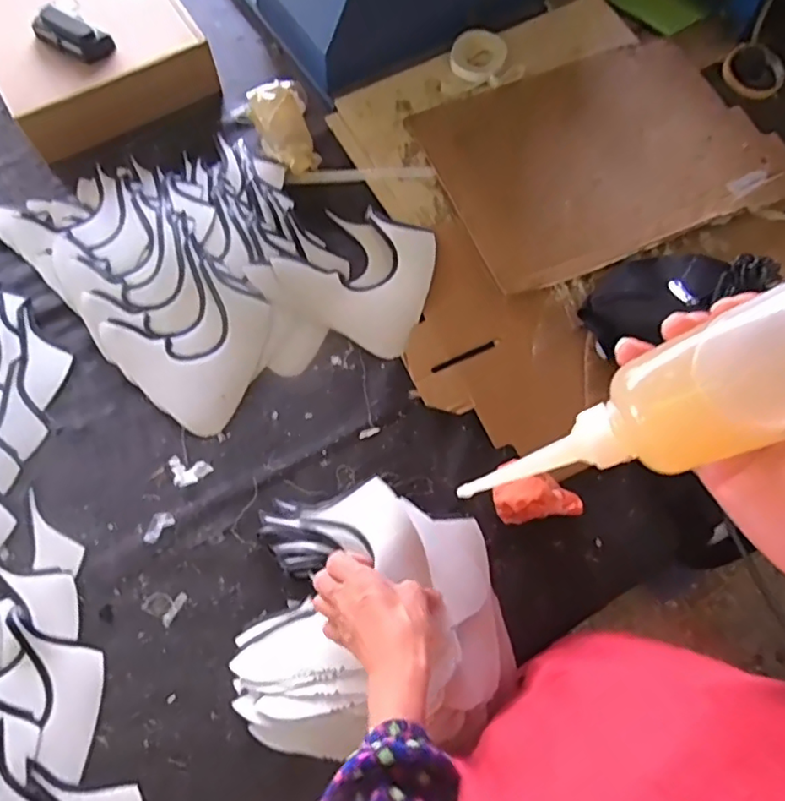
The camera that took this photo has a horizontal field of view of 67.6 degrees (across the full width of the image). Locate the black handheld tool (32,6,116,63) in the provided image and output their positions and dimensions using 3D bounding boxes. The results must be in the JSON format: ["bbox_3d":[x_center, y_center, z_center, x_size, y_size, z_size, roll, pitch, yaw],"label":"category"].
[{"bbox_3d":[-0.421,-0.482,0.771,0.113,0.025,0.046,28,72,11],"label":"black handheld tool"}]

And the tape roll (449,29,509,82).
[{"bbox_3d":[0.121,-0.487,0.829,0.074,0.014,0.086,18,70,7],"label":"tape roll"}]

